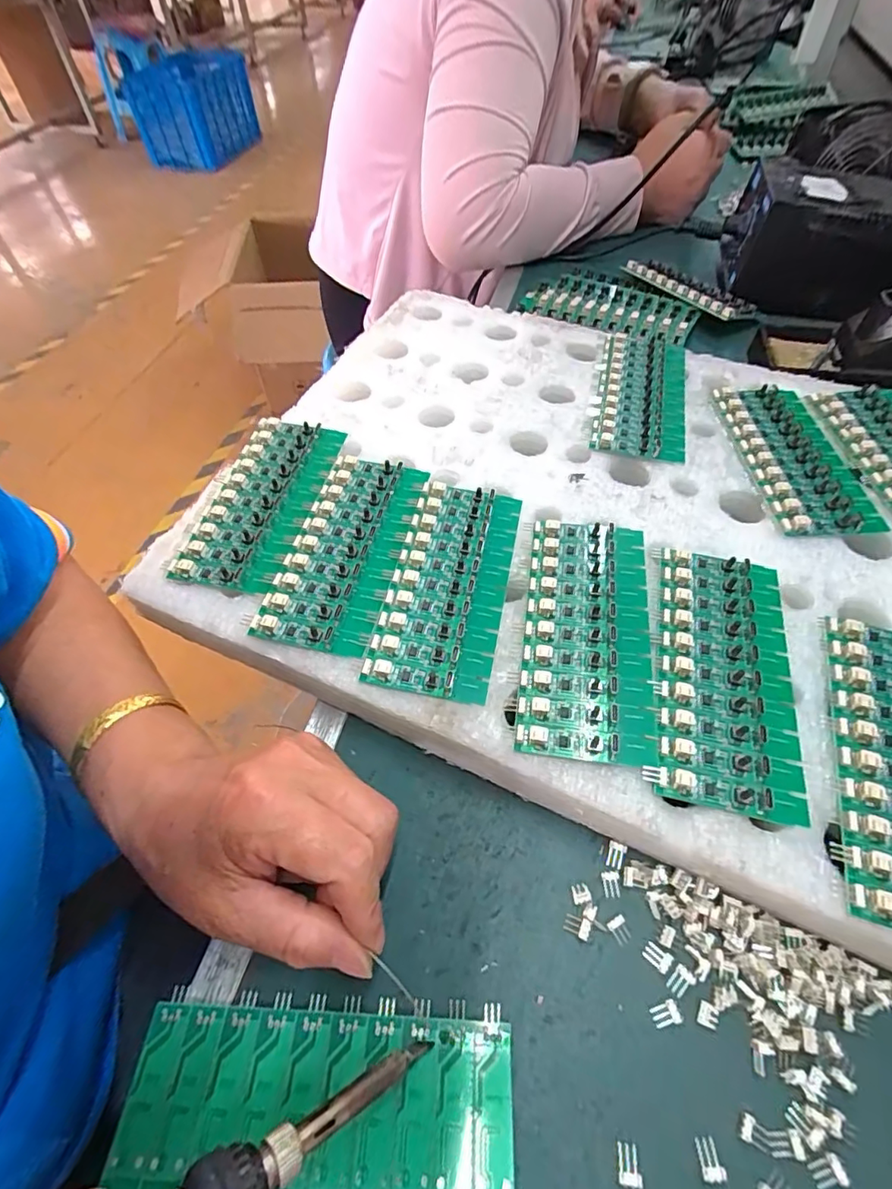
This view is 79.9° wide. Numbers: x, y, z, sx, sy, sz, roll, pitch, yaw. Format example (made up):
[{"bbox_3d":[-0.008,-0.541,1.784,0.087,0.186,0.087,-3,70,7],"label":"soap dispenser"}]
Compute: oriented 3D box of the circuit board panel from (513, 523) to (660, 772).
[{"bbox_3d":[0.073,0.017,0.273,0.062,0.011,0.136,7,55,6],"label":"circuit board panel"}]

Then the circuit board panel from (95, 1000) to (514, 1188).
[{"bbox_3d":[-0.046,0.187,0.190,0.138,0.013,0.064,6,58,5],"label":"circuit board panel"}]

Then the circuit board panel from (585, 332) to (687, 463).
[{"bbox_3d":[0.143,-0.153,0.391,0.064,0.005,0.145,11,56,9],"label":"circuit board panel"}]

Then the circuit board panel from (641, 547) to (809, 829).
[{"bbox_3d":[0.136,0.034,0.259,0.067,0.006,0.136,12,56,10],"label":"circuit board panel"}]

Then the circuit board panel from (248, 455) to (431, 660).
[{"bbox_3d":[-0.056,-0.029,0.307,0.062,0.008,0.135,10,56,9],"label":"circuit board panel"}]

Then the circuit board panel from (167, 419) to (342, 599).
[{"bbox_3d":[-0.112,-0.062,0.331,0.059,0.005,0.137,11,56,9],"label":"circuit board panel"}]

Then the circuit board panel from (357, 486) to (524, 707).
[{"bbox_3d":[0.002,-0.010,0.291,0.061,0.008,0.136,10,56,8],"label":"circuit board panel"}]

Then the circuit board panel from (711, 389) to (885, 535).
[{"bbox_3d":[0.225,-0.094,0.345,0.061,0.006,0.134,-2,55,0],"label":"circuit board panel"}]

